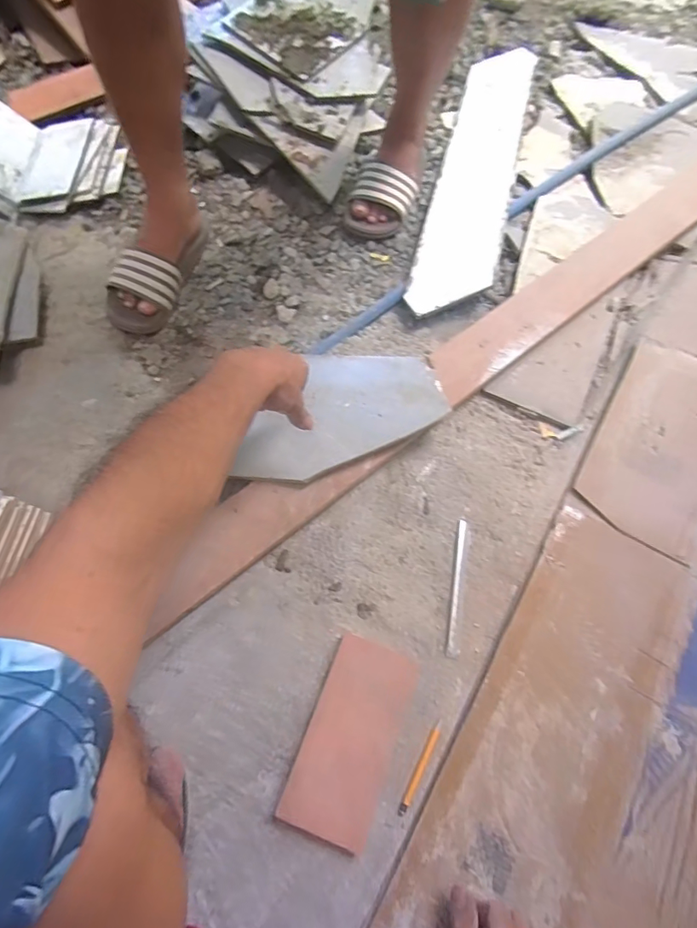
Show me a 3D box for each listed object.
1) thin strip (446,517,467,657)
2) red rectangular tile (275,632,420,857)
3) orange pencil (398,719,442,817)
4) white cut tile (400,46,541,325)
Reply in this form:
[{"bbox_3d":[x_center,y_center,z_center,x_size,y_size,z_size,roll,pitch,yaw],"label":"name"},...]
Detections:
[{"bbox_3d":[0.141,0.158,0.626,0.014,0.004,0.176,9,68,1],"label":"thin strip"},{"bbox_3d":[0.005,0.313,0.553,0.102,0.008,0.204,26,67,-6],"label":"red rectangular tile"},{"bbox_3d":[0.084,0.349,0.551,0.011,0.004,0.105,27,69,8],"label":"orange pencil"},{"bbox_3d":[0.247,-0.567,0.911,0.139,0.016,0.745,10,66,15],"label":"white cut tile"}]

